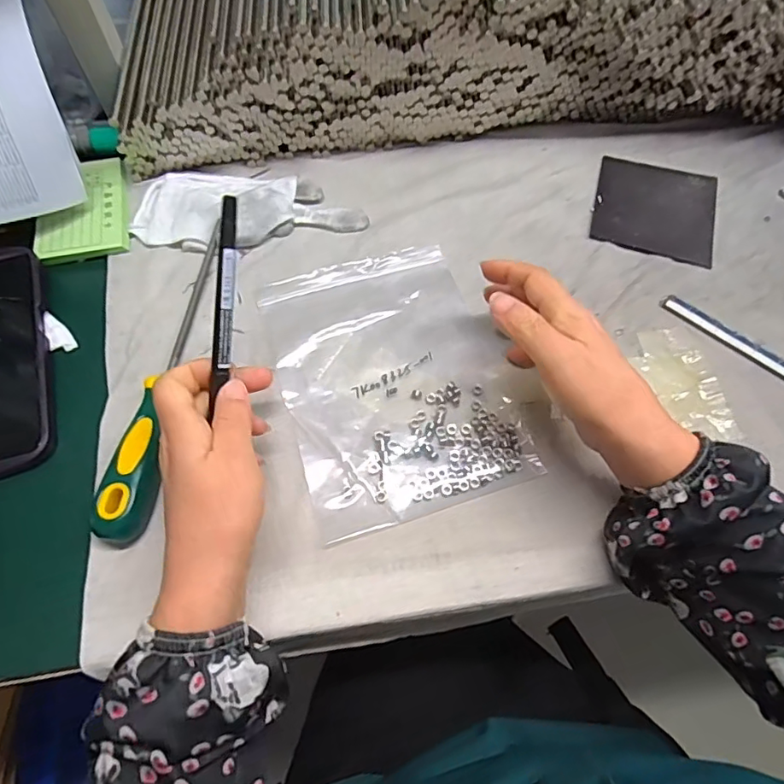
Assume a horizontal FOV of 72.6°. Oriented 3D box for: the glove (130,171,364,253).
[{"bbox_3d":[-0.114,-0.146,0.432,0.179,0.011,0.071,3,65,0],"label":"glove"}]

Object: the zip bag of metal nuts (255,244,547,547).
[{"bbox_3d":[-0.002,-0.011,0.377,0.147,0.008,0.198,-17,67,-9],"label":"zip bag of metal nuts"}]

